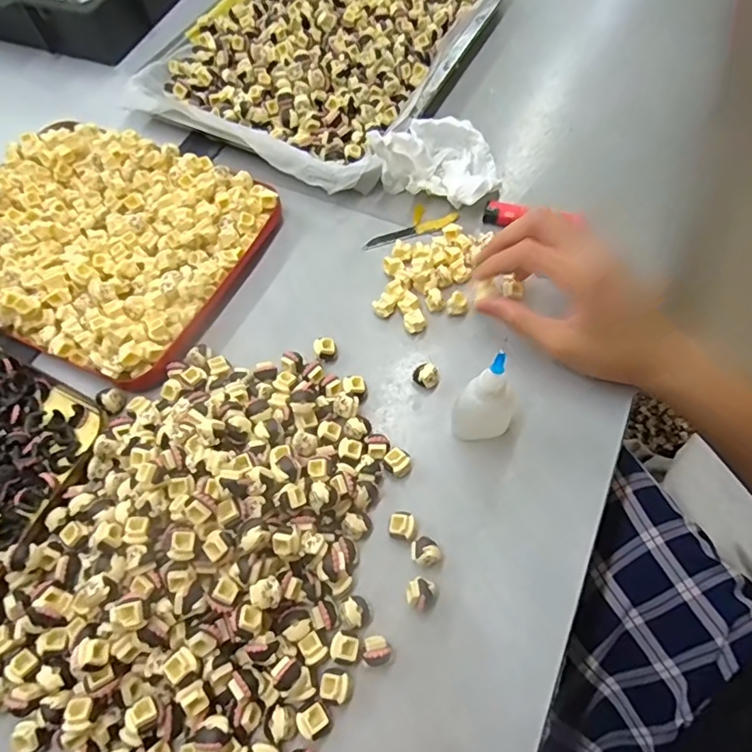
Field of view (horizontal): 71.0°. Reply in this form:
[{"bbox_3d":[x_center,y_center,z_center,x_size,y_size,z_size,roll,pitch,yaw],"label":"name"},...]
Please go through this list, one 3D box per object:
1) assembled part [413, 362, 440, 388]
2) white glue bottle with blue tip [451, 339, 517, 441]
[{"bbox_3d":[0.034,0.001,0.357,0.018,0.015,0.015,8,63,7],"label":"assembled part"},{"bbox_3d":[0.064,0.017,0.306,0.032,0.087,0.026,26,67,15],"label":"white glue bottle with blue tip"}]

